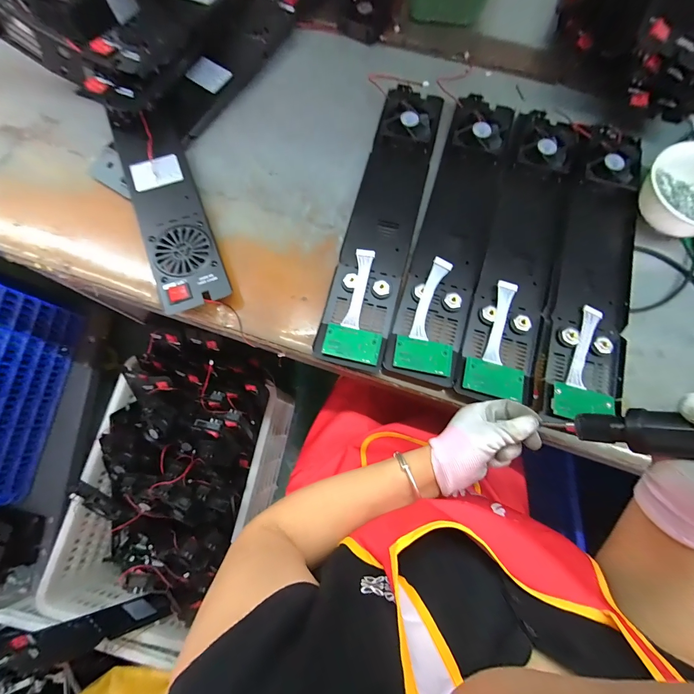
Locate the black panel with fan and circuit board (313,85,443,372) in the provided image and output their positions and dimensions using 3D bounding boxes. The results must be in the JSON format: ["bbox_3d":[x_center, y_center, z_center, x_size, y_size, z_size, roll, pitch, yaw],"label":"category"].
[{"bbox_3d":[0.056,-0.199,0.485,0.097,0.025,0.466,13,76,4],"label":"black panel with fan and circuit board"}]

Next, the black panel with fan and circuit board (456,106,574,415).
[{"bbox_3d":[0.254,-0.147,0.466,0.103,0.027,0.462,16,76,4],"label":"black panel with fan and circuit board"}]

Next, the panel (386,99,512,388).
[{"bbox_3d":[0.162,-0.182,0.474,0.097,0.038,0.476,17,77,4],"label":"panel"}]

